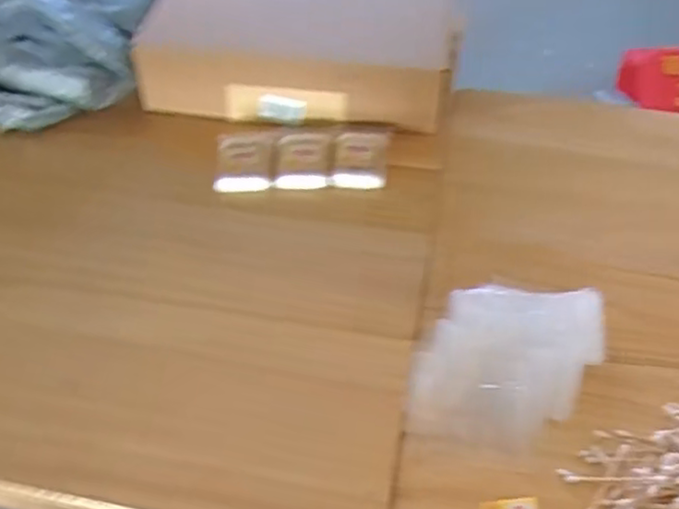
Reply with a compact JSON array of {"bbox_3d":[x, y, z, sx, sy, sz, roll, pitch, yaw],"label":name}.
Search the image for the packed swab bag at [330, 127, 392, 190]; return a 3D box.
[{"bbox_3d":[0.025,-0.110,0.746,0.058,0.012,0.093,6,50,5],"label":"packed swab bag"}]

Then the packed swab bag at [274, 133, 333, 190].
[{"bbox_3d":[-0.040,-0.105,0.747,0.060,0.017,0.079,2,50,1],"label":"packed swab bag"}]

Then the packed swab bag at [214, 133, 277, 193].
[{"bbox_3d":[-0.102,-0.102,0.734,0.063,0.014,0.084,0,50,0],"label":"packed swab bag"}]

